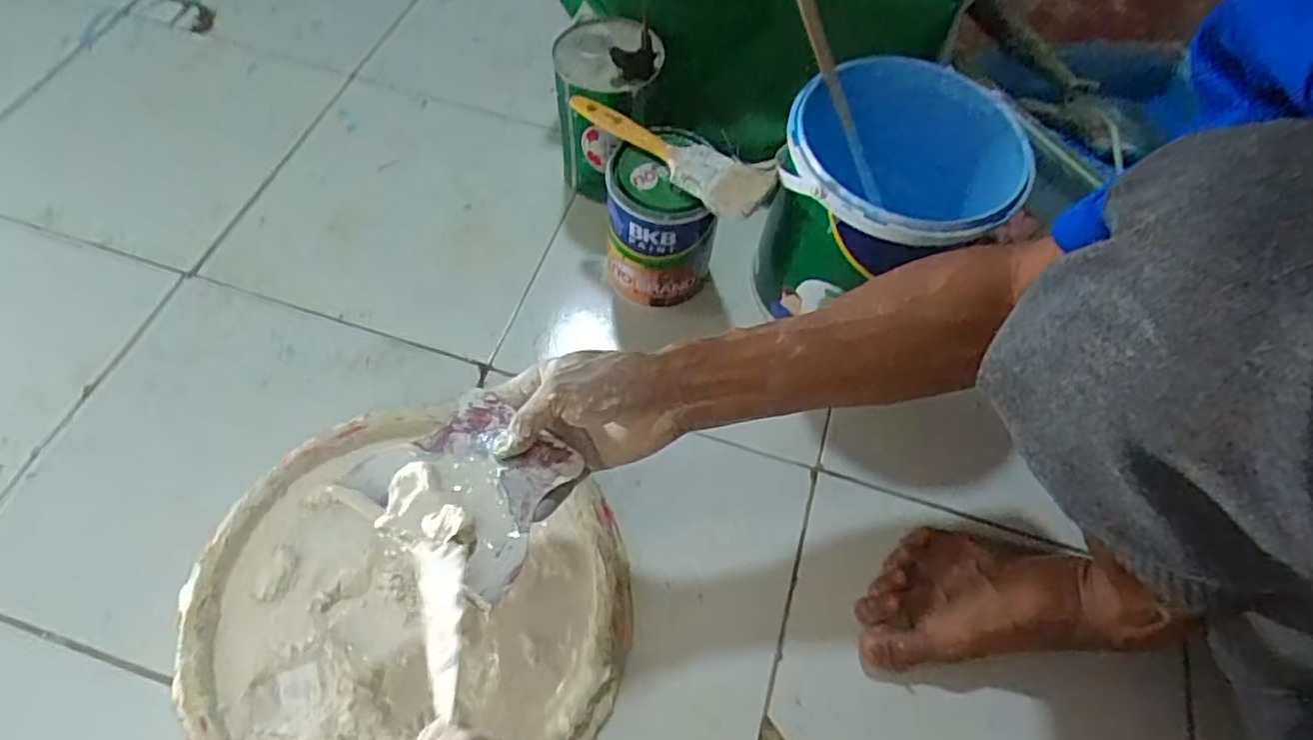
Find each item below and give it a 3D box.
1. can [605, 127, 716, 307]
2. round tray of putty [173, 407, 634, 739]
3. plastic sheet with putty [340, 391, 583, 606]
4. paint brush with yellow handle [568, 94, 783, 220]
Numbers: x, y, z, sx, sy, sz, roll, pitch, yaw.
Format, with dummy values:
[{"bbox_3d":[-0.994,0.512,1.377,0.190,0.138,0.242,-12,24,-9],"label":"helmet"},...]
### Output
[{"bbox_3d":[-0.001,-0.133,0.617,0.094,0.134,0.094,1,61,-3],"label":"can"},{"bbox_3d":[-0.180,0.163,0.502,0.303,0.025,0.280,1,61,-3],"label":"round tray of putty"},{"bbox_3d":[-0.113,0.064,0.408,0.115,0.027,0.099,30,64,13],"label":"plastic sheet with putty"},{"bbox_3d":[0.011,-0.185,0.568,0.181,0.018,0.059,32,64,12],"label":"paint brush with yellow handle"}]

